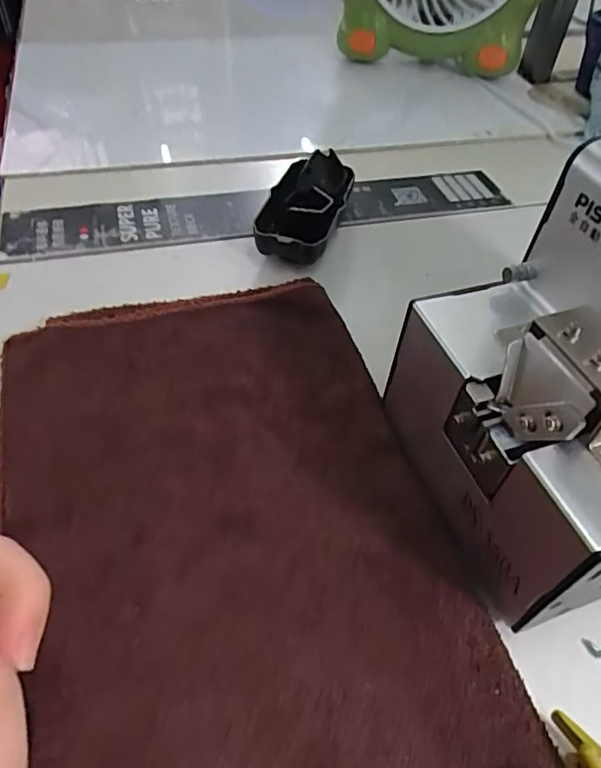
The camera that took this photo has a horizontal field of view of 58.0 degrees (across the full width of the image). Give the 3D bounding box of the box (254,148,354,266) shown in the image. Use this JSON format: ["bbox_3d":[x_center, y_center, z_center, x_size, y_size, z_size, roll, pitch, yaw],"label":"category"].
[{"bbox_3d":[0.003,-0.131,0.393,0.055,0.027,0.109,14,51,9],"label":"box"}]

